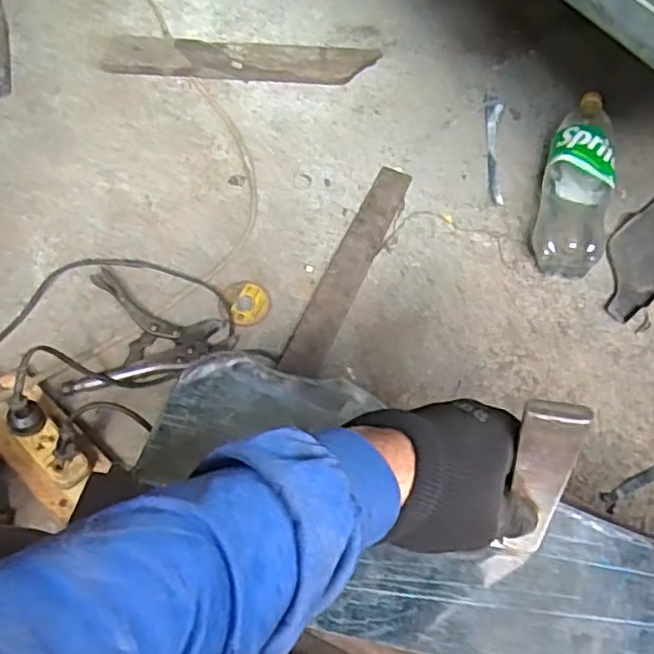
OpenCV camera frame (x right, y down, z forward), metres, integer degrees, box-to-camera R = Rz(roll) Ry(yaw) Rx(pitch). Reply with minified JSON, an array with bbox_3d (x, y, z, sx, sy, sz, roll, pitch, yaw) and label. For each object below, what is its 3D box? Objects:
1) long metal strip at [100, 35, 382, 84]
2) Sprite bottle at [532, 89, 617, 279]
[{"bbox_3d":[-0.138,-0.439,1.103,0.447,0.022,0.086,1,60,-3],"label":"long metal strip"},{"bbox_3d":[0.365,-0.220,0.980,0.101,0.085,0.332,13,60,4],"label":"Sprite bottle"}]

